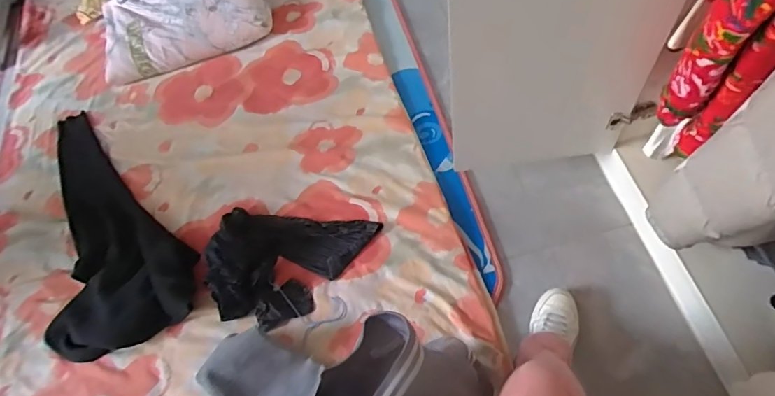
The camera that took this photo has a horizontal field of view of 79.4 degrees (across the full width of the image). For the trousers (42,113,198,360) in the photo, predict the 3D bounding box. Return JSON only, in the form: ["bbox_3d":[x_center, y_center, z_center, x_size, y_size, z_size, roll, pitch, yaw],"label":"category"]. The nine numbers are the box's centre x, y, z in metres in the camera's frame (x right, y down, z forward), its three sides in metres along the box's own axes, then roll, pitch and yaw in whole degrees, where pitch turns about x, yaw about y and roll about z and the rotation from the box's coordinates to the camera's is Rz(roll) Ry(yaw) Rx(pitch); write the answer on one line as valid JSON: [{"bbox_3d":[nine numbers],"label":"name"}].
[{"bbox_3d":[-0.856,0.059,1.327,0.393,0.111,0.902,-37,63,-11],"label":"trousers"}]

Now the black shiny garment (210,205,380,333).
[{"bbox_3d":[-0.248,0.160,1.151,0.392,0.107,0.299,6,63,12],"label":"black shiny garment"}]

